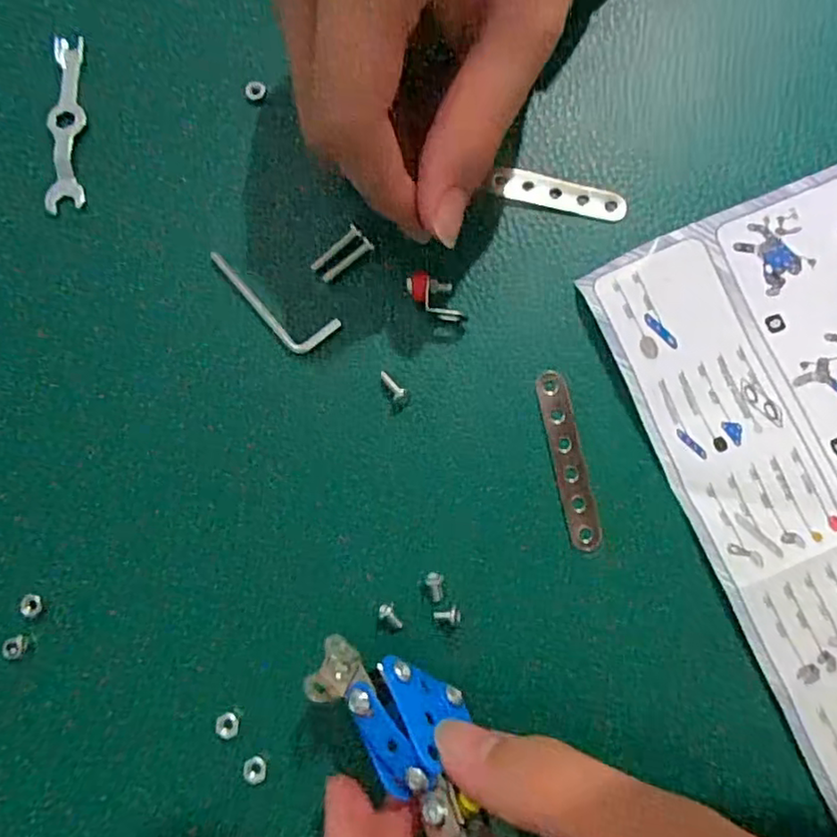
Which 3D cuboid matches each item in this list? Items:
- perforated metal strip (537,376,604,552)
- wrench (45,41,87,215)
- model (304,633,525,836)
[{"bbox_3d":[0.050,0.013,0.209,0.010,0.004,0.059,-12,82,5],"label":"perforated metal strip"},{"bbox_3d":[-0.129,-0.109,0.231,0.013,0.007,0.069,-4,80,0],"label":"wrench"},{"bbox_3d":[0.002,0.093,0.169,0.030,0.029,0.077,-36,64,-6],"label":"model"}]

